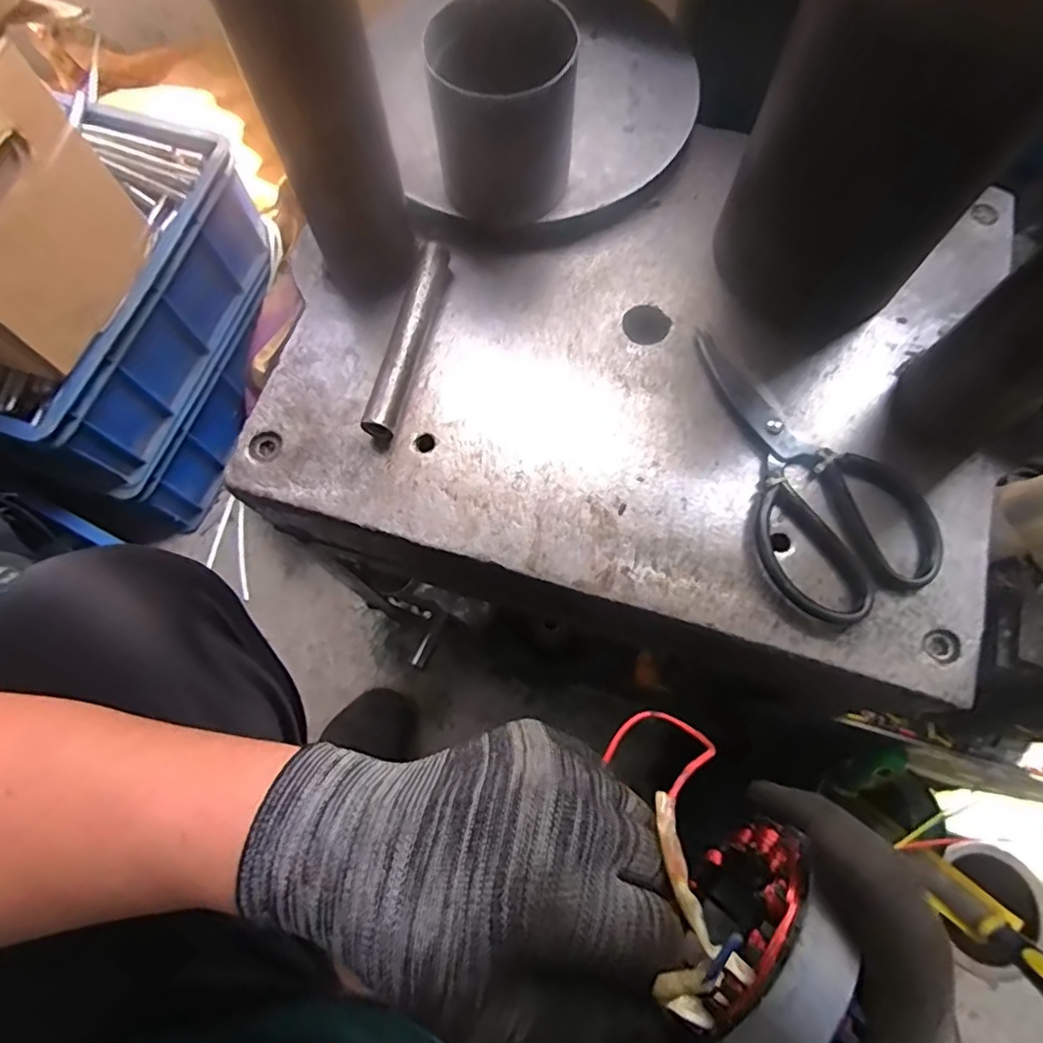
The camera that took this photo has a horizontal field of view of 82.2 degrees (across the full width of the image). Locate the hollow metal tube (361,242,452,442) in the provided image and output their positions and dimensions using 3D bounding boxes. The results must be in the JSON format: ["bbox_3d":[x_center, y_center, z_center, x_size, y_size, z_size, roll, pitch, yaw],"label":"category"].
[{"bbox_3d":[-0.072,-0.120,0.394,0.019,0.024,0.141,13,72,5],"label":"hollow metal tube"}]

